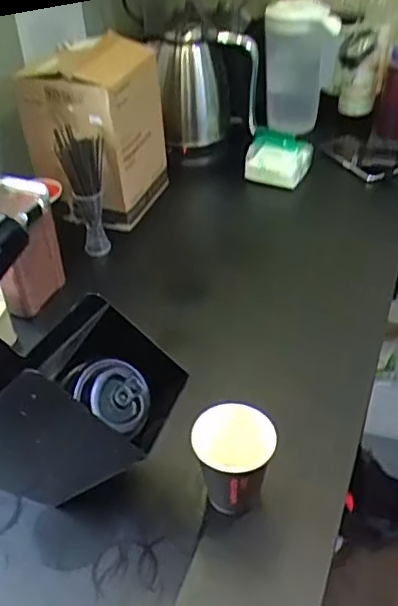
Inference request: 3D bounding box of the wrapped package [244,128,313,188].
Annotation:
[{"bbox_3d":[0.135,-0.251,1.054,0.109,0.084,0.043,15,43,19],"label":"wrapped package"}]

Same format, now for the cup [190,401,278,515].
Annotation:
[{"bbox_3d":[0.035,0.163,0.605,0.074,0.117,0.070,-2,40,1],"label":"cup"}]

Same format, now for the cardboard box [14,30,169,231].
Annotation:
[{"bbox_3d":[-0.159,-0.279,0.968,0.168,0.240,0.177,14,43,19],"label":"cardboard box"}]

